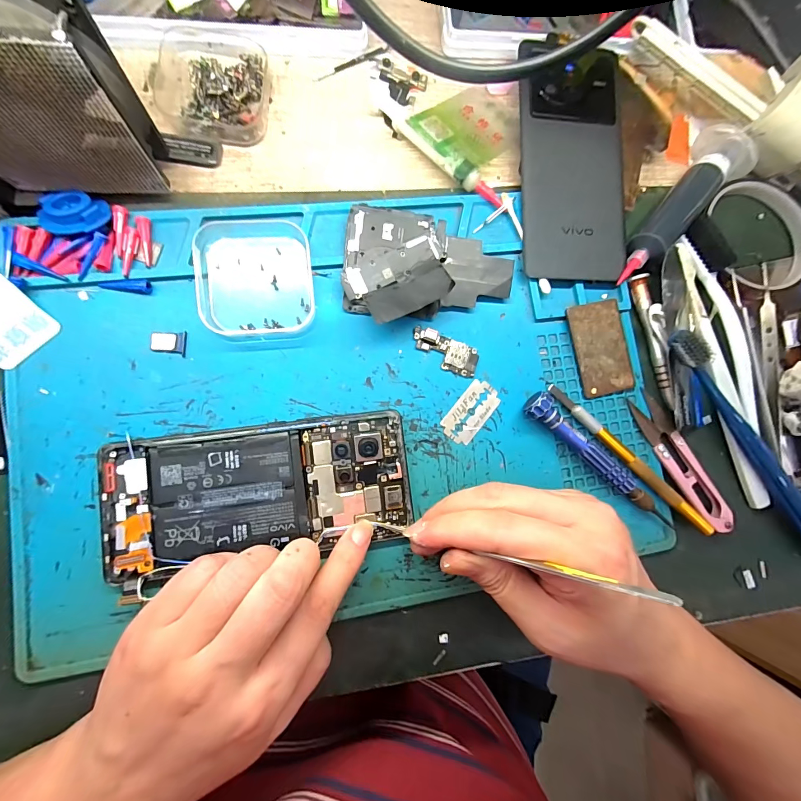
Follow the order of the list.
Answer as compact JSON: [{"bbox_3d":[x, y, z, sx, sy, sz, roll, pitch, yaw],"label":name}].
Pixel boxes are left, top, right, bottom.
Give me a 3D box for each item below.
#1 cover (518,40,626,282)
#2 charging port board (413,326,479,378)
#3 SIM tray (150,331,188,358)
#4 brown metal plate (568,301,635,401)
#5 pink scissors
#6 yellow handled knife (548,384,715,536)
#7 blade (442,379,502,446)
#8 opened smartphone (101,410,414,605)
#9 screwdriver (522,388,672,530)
[{"bbox_3d":[0.116,-0.157,0.240,0.072,0.010,0.152,-1,86,-7],"label":"cover"},{"bbox_3d":[0.028,-0.031,0.228,0.045,0.004,0.020,24,83,-4],"label":"charging port board"},{"bbox_3d":[-0.133,-0.033,0.207,0.019,0.004,0.014,4,85,-6],"label":"SIM tray"},{"bbox_3d":[0.133,-0.034,0.239,0.036,0.005,0.060,-12,87,-7],"label":"brown metal plate"},{"bbox_3d":[0.184,0.040,0.235,0.022,0.009,0.096,-29,89,-8],"label":"pink scissors"},{"bbox_3d":[0.147,0.037,0.232,0.134,0.010,0.008,44,82,-2],"label":"yellow handled knife"},{"bbox_3d":[0.045,0.007,0.226,0.022,0.004,0.043,41,83,-2],"label":"blade"},{"bbox_3d":[-0.076,0.052,0.203,0.160,0.008,0.076,-8,87,-9],"label":"opened smartphone"},{"bbox_3d":[0.126,0.038,0.226,0.120,0.017,0.016,39,83,-2],"label":"screwdriver"}]

